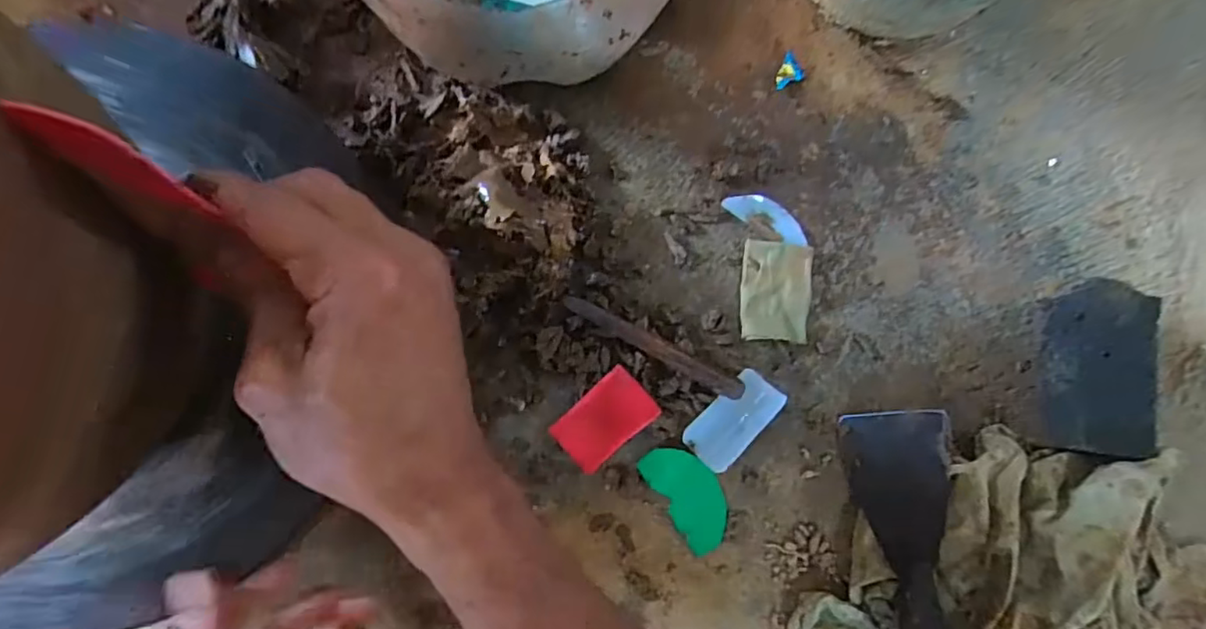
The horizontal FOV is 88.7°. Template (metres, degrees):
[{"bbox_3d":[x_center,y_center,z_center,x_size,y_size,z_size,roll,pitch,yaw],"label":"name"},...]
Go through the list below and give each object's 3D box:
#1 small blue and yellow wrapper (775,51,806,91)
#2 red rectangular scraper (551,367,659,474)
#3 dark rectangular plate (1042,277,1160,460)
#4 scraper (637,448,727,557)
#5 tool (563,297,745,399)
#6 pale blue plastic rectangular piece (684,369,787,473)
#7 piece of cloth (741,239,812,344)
[{"bbox_3d":[0.148,-0.197,0.497,0.024,0.006,0.024,-25,87,-7],"label":"small blue and yellow wrapper"},{"bbox_3d":[0.001,0.078,0.455,0.072,0.010,0.046,-43,89,-7],"label":"red rectangular scraper"},{"bbox_3d":[0.367,0.040,0.467,0.057,0.061,0.124,6,84,-4],"label":"dark rectangular plate"},{"bbox_3d":[0.065,0.133,0.455,0.042,0.004,0.079,-33,88,-7],"label":"scraper"},{"bbox_3d":[0.037,0.025,0.456,0.143,0.016,0.014,28,83,-1],"label":"tool"},{"bbox_3d":[0.097,0.078,0.456,0.039,0.004,0.075,43,89,20],"label":"pale blue plastic rectangular piece"},{"bbox_3d":[0.134,-0.018,0.477,0.052,0.008,0.076,5,84,-4],"label":"piece of cloth"}]

